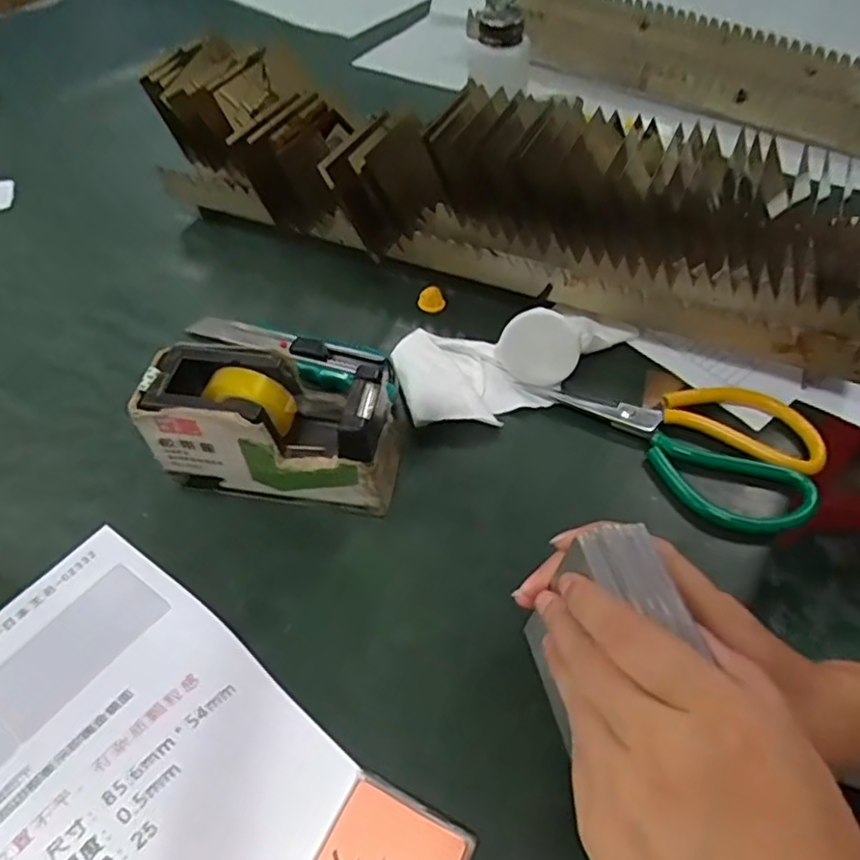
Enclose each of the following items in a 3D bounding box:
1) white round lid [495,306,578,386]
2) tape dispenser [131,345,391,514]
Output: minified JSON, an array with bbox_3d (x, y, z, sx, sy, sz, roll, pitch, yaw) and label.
[{"bbox_3d":[0.076,-0.057,0.446,0.054,0.052,0.008,23,26,-8],"label":"white round lid"},{"bbox_3d":[-0.089,-0.001,0.382,0.137,0.080,0.060,8,51,6],"label":"tape dispenser"}]

